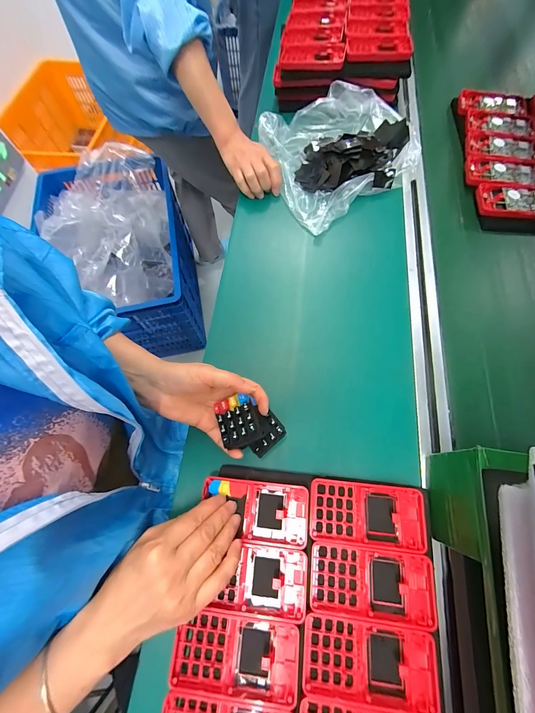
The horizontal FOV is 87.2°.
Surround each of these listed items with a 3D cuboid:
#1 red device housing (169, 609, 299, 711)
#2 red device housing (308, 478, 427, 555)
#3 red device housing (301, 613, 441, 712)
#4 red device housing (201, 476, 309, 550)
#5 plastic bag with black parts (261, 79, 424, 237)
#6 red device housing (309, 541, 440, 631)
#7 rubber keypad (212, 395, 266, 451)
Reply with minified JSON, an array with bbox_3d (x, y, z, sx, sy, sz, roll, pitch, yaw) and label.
[{"bbox_3d":[-0.031,0.290,0.276,0.120,0.019,0.062,6,73,3],"label":"red device housing"},{"bbox_3d":[0.110,0.175,0.311,0.123,0.013,0.062,5,73,3],"label":"red device housing"},{"bbox_3d":[0.096,0.288,0.265,0.122,0.014,0.060,6,73,3],"label":"red device housing"},{"bbox_3d":[-0.015,0.175,0.321,0.120,0.018,0.060,5,73,3],"label":"red device housing"},{"bbox_3d":[0.125,-0.375,0.518,0.274,0.049,0.239,-33,75,-9],"label":"plastic bag with black parts"},{"bbox_3d":[0.108,0.234,0.290,0.124,0.016,0.061,5,73,3],"label":"red device housing"},{"bbox_3d":[-0.032,0.073,0.318,0.046,0.015,0.055,-19,74,-5],"label":"rubber keypad"}]

